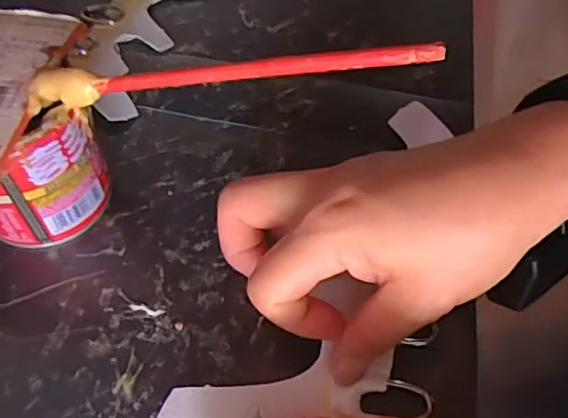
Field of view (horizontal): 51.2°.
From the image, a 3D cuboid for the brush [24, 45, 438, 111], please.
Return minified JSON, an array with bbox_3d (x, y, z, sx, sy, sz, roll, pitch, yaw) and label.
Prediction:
[{"bbox_3d":[-0.025,-0.048,0.212,0.156,0.010,0.012,-1,54,18],"label":"brush"}]

